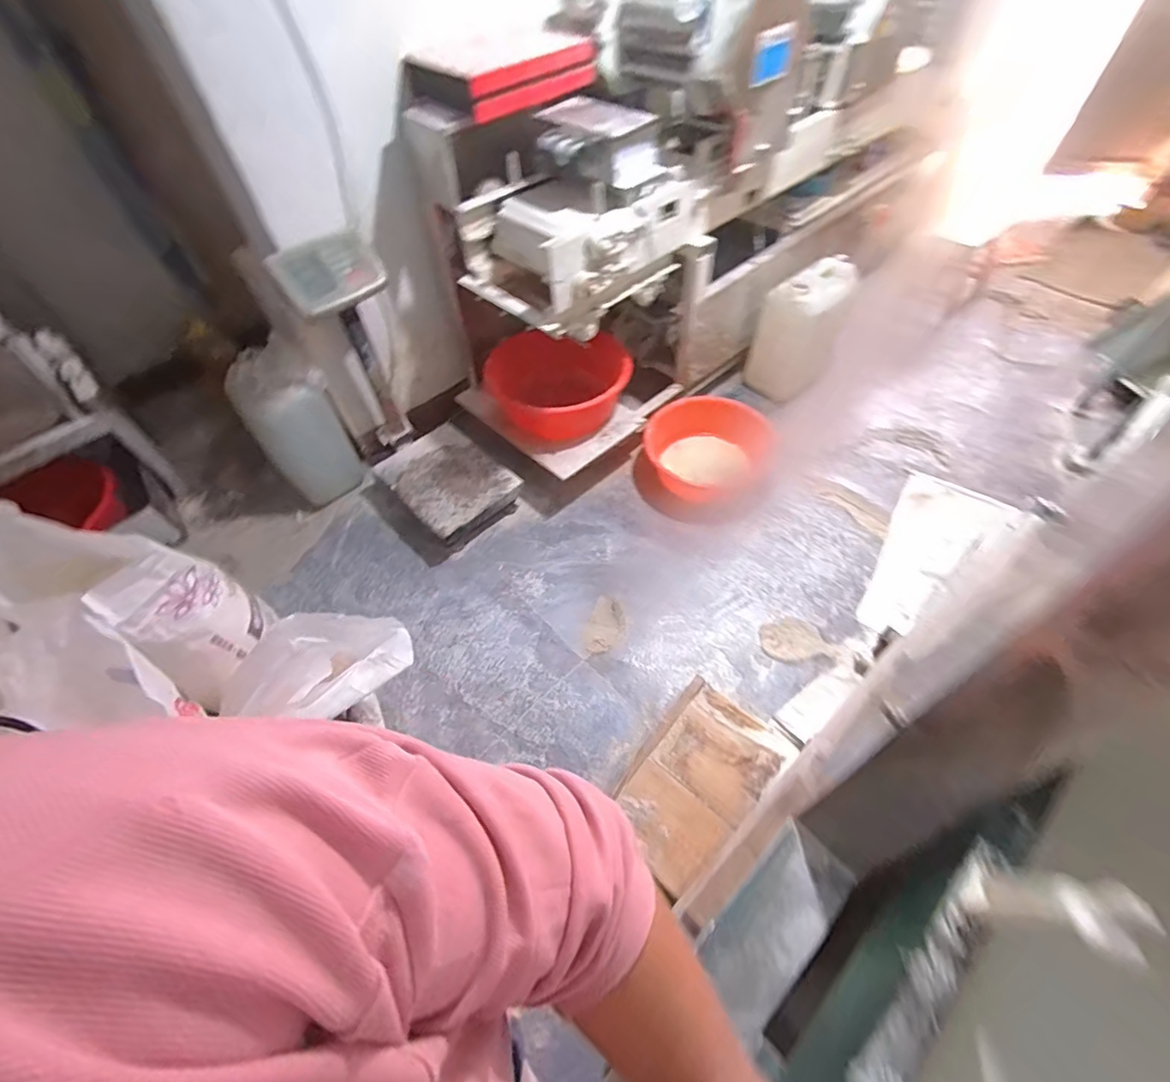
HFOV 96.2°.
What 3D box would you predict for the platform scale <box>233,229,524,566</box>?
[{"bbox_3d":[-0.559,-0.440,1.613,0.383,0.793,0.675,-31,58,-21],"label":"platform scale"}]

